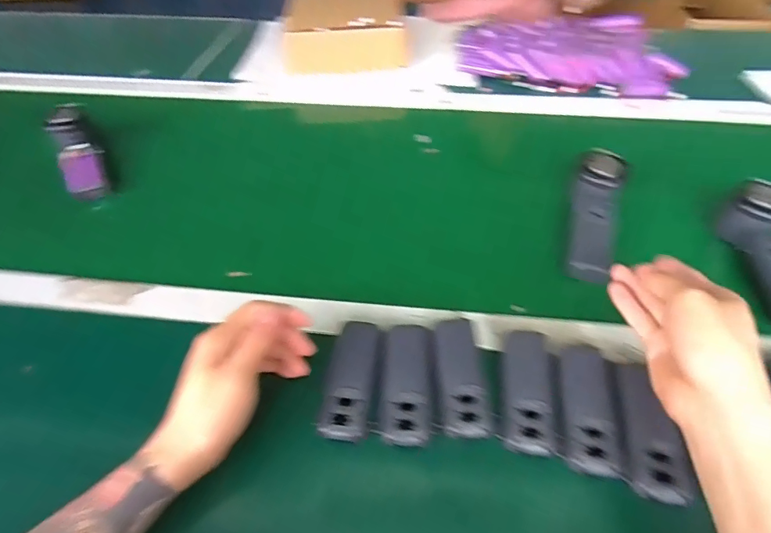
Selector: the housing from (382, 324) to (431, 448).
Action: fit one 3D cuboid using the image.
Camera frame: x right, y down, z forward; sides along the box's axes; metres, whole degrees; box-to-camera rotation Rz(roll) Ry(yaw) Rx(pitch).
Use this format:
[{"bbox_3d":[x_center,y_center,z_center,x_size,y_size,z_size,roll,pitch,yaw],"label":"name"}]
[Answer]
[{"bbox_3d":[0.020,0.098,0.399,0.036,0.014,0.105,4,49,4],"label":"housing"}]

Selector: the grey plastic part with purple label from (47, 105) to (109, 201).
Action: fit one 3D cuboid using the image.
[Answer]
[{"bbox_3d":[-0.417,-0.153,0.635,0.045,0.040,0.143,-22,77,-15],"label":"grey plastic part with purple label"}]

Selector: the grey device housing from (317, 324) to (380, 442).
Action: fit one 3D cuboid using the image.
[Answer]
[{"bbox_3d":[-0.030,0.096,0.402,0.040,0.014,0.107,5,49,4],"label":"grey device housing"}]

